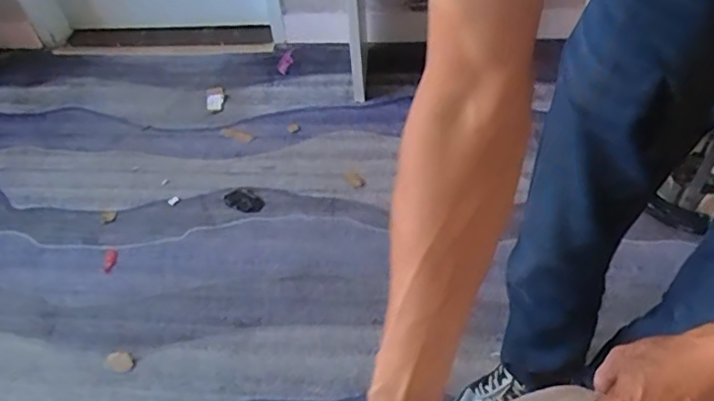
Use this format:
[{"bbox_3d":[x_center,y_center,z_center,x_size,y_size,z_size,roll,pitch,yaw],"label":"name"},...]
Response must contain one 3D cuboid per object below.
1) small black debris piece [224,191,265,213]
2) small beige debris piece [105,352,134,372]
[{"bbox_3d":[-0.319,0.005,1.579,0.109,0.016,0.064,14,51,18],"label":"small black debris piece"},{"bbox_3d":[-0.532,0.360,1.260,0.066,0.012,0.043,15,51,19],"label":"small beige debris piece"}]

